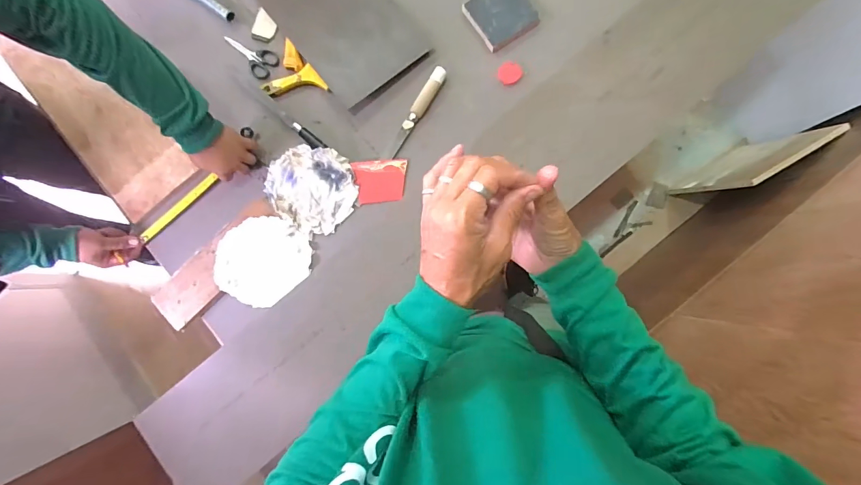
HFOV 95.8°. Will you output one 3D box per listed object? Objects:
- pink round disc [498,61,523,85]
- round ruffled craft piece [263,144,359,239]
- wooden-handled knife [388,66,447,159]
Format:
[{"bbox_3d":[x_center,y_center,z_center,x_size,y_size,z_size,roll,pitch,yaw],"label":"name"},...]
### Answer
[{"bbox_3d":[0.162,-0.346,0.793,0.049,0.004,0.046,-1,83,5],"label":"pink round disc"},{"bbox_3d":[-0.246,-0.117,0.794,0.189,0.020,0.165,38,88,8],"label":"round ruffled craft piece"},{"bbox_3d":[-0.032,-0.268,0.802,0.031,0.018,0.209,33,87,8],"label":"wooden-handled knife"}]

